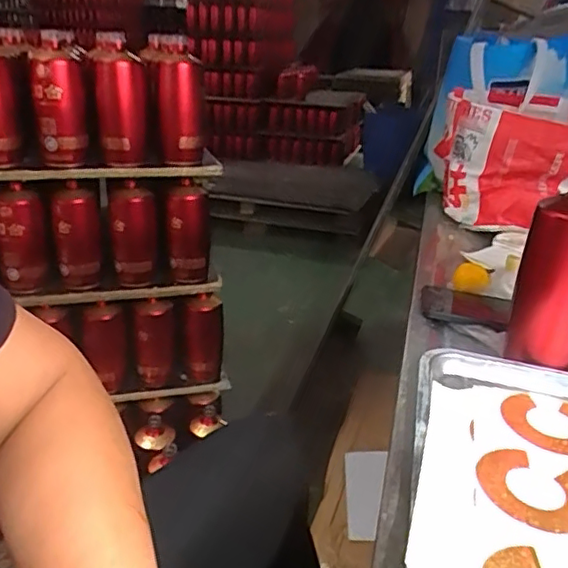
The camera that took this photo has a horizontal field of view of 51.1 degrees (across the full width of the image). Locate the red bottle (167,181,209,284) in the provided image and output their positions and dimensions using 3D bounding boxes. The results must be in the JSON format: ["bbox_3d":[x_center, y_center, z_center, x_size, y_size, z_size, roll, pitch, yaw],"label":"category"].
[{"bbox_3d":[-0.178,-0.097,1.110,0.071,0.175,0.063,-2,23,-6],"label":"red bottle"}]

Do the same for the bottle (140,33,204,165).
[{"bbox_3d":[-0.186,-0.318,1.028,0.091,0.201,0.079,-2,23,-6],"label":"bottle"}]

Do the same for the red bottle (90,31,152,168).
[{"bbox_3d":[-0.276,-0.314,1.015,0.089,0.201,0.070,-6,24,-15],"label":"red bottle"}]

